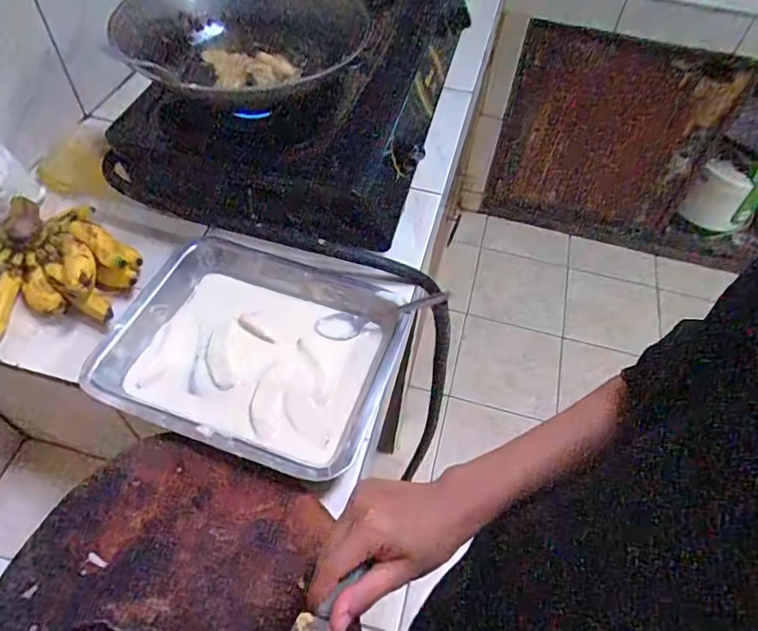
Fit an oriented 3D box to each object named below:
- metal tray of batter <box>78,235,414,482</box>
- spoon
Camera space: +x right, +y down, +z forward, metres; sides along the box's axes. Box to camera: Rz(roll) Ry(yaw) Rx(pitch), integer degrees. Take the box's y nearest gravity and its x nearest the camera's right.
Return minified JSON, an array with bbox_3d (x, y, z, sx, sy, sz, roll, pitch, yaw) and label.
[{"bbox_3d":[-0.137,0.038,0.593,0.296,0.047,0.236,18,54,9],"label":"metal tray of batter"},{"bbox_3d":[0.004,0.001,0.619,0.158,0.030,0.026,-16,51,16],"label":"spoon"}]

